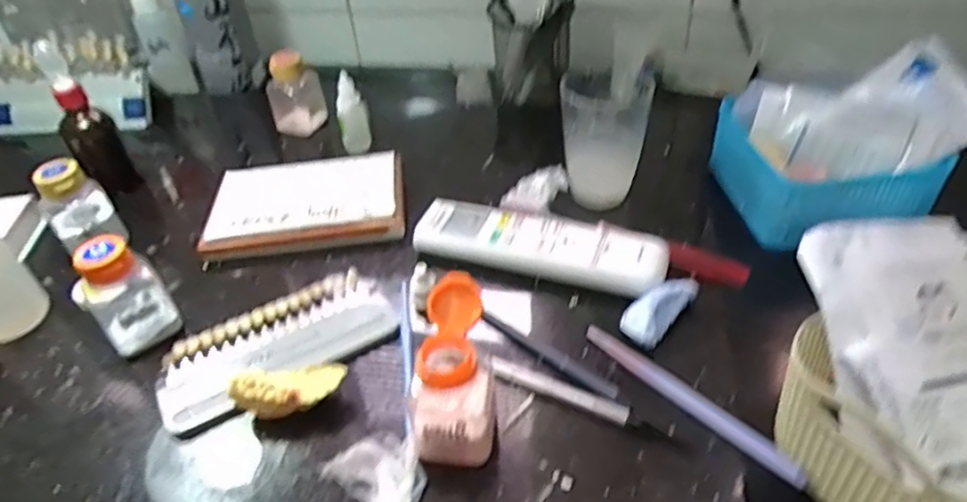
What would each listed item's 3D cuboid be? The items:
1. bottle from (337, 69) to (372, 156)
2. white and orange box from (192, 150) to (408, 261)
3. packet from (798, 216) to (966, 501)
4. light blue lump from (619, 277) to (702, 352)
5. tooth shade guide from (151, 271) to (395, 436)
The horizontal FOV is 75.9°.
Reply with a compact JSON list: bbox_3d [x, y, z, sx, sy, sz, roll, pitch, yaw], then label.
[{"bbox_3d":[-0.121,-0.126,0.571,0.029,0.070,0.030,-12,42,-7],"label":"bottle"},{"bbox_3d":[-0.142,-0.041,0.508,0.155,0.029,0.099,-6,41,-1],"label":"white and orange box"},{"bbox_3d":[0.227,0.051,0.314,0.105,0.017,0.145,-2,70,-9],"label":"packet"},{"bbox_3d":[0.111,0.036,0.393,0.067,0.021,0.024,-35,49,-29],"label":"light blue lump"},{"bbox_3d":[-0.133,0.061,0.402,0.145,0.016,0.069,-25,45,-21],"label":"tooth shade guide"}]

